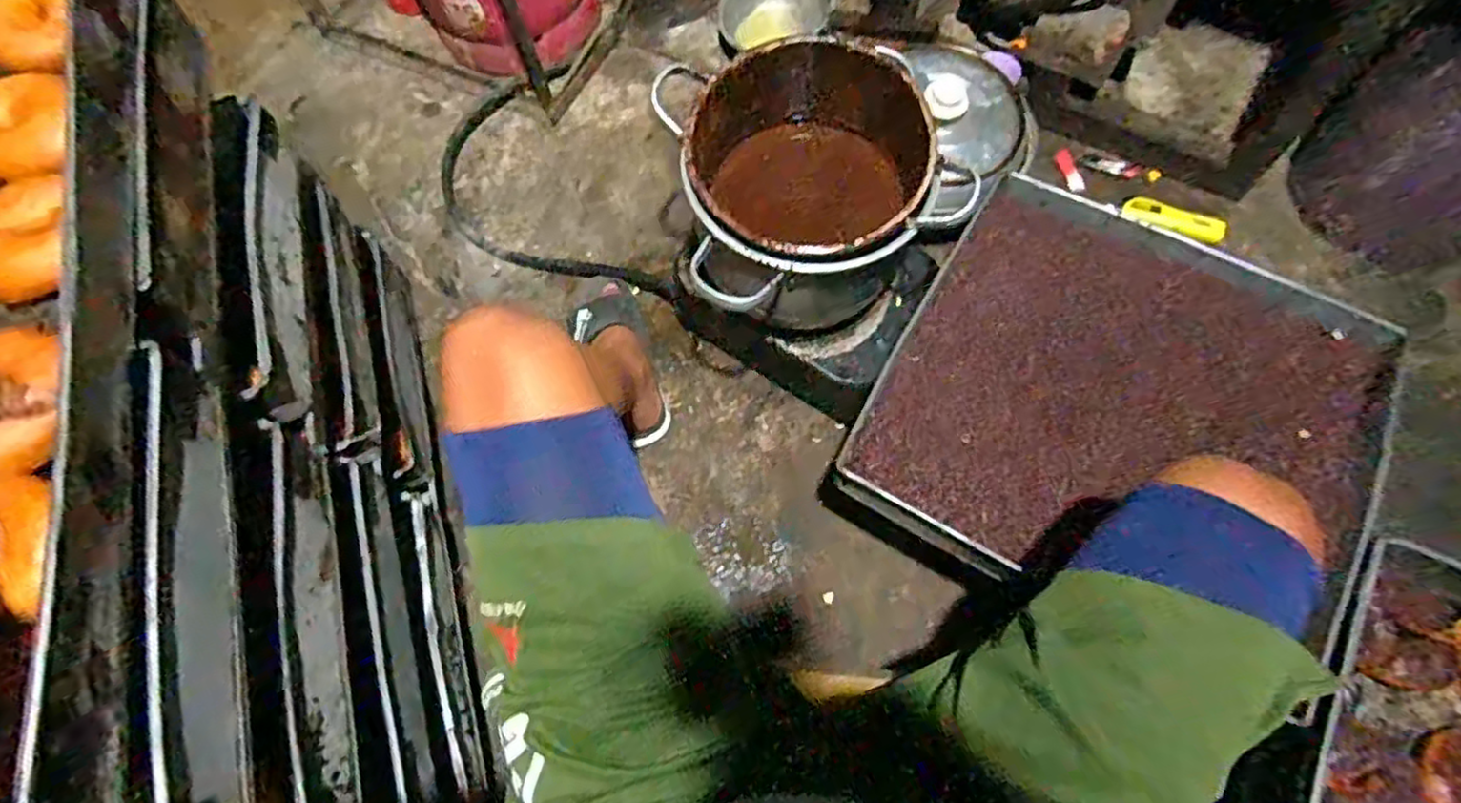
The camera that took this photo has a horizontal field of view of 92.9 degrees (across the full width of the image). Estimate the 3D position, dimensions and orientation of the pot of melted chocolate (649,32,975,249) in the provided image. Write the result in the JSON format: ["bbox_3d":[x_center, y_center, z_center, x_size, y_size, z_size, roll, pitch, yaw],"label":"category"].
[{"bbox_3d":[0.080,-0.244,0.798,0.262,0.192,0.290,-16,68,-3],"label":"pot of melted chocolate"}]

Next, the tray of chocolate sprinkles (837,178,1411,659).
[{"bbox_3d":[0.421,0.015,0.747,0.472,0.069,0.452,30,71,15],"label":"tray of chocolate sprinkles"}]

